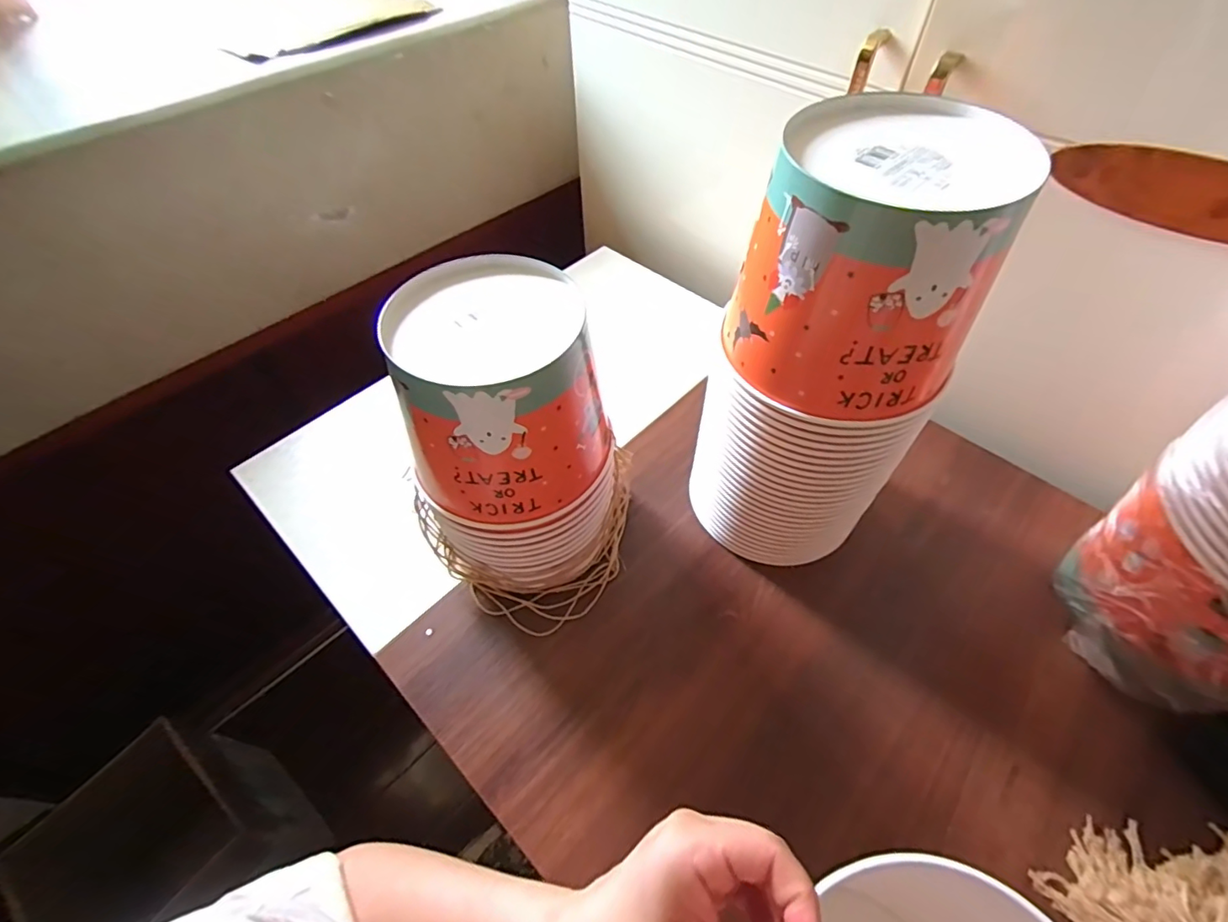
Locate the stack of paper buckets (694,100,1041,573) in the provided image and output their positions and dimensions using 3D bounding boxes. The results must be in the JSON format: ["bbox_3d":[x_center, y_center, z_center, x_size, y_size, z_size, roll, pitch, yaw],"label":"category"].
[{"bbox_3d":[0.151,-0.055,0.404,0.149,0.324,0.143,35,62,23],"label":"stack of paper buckets"}]

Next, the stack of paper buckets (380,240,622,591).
[{"bbox_3d":[-0.078,-0.010,0.428,0.144,0.235,0.155,16,56,13],"label":"stack of paper buckets"}]

